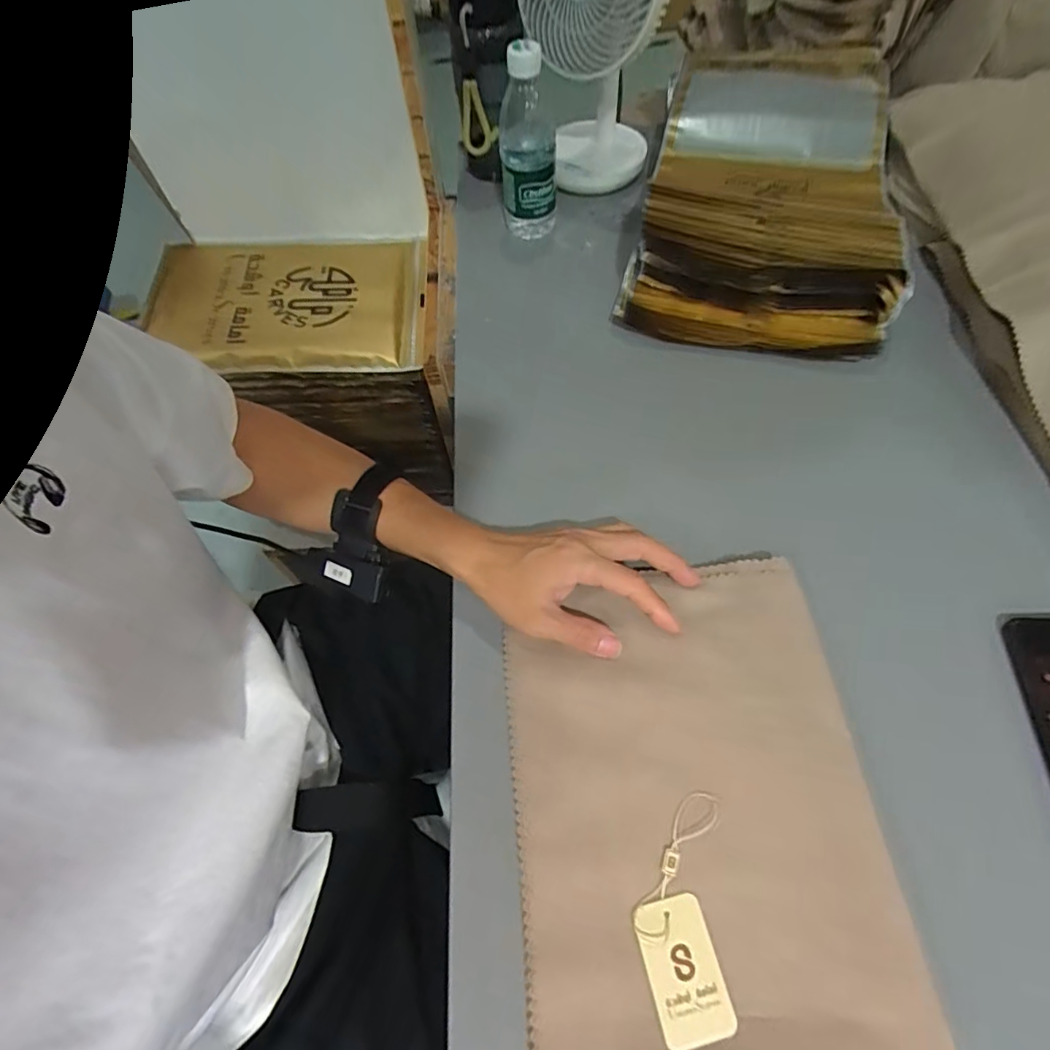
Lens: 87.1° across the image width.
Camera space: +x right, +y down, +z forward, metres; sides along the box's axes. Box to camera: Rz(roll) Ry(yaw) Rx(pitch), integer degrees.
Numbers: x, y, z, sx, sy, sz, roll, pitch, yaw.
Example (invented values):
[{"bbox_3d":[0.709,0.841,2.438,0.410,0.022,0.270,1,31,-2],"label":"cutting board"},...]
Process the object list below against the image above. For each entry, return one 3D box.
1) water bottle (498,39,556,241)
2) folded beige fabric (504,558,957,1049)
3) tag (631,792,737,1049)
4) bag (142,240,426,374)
[{"bbox_3d":[0.002,-0.403,0.588,0.060,0.171,0.065,-4,60,1],"label":"water bottle"},{"bbox_3d":[0.098,0.171,0.335,0.205,0.028,0.295,-5,60,1],"label":"folded beige fabric"},{"bbox_3d":[0.090,0.223,0.320,0.051,0.005,0.120,3,62,4],"label":"tag"},{"bbox_3d":[-0.305,-0.285,0.709,0.353,0.039,0.224,-1,60,3],"label":"bag"}]

